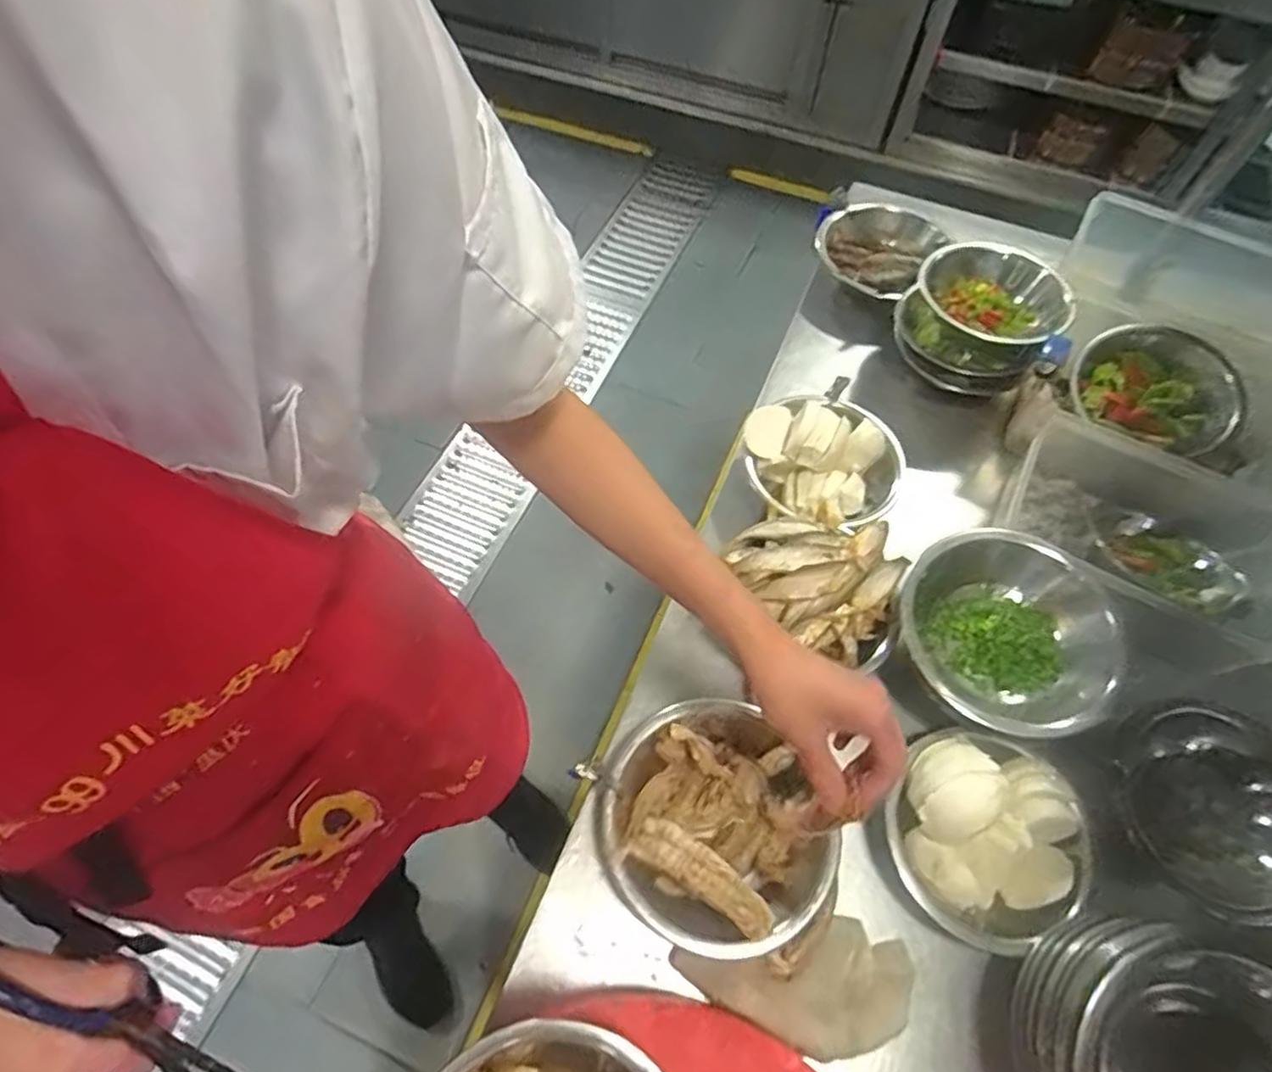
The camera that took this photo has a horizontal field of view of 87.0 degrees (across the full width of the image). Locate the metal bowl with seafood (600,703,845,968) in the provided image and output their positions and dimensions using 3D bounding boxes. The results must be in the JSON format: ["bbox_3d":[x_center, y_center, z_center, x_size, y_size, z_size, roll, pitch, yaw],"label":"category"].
[{"bbox_3d":[0.066,0.271,0.631,0.187,0.063,0.212,-21,60,-10],"label":"metal bowl with seafood"}]

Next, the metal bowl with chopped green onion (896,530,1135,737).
[{"bbox_3d":[0.379,0.098,0.699,0.191,0.084,0.208,1,60,-1],"label":"metal bowl with chopped green onion"}]

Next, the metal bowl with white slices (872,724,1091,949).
[{"bbox_3d":[0.328,0.274,0.624,0.176,0.085,0.171,-34,67,-19],"label":"metal bowl with white slices"}]

